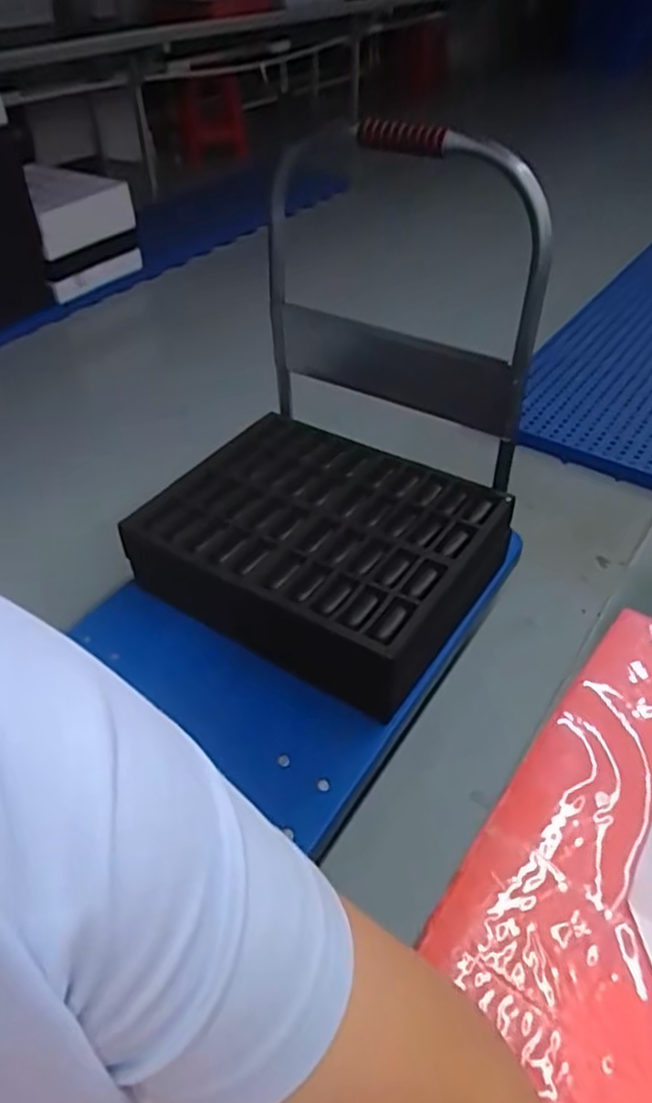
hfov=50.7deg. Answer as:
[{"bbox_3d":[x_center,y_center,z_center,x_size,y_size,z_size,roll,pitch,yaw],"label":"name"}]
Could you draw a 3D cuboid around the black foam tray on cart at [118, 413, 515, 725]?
[{"bbox_3d":[-0.018,-0.007,1.261,0.635,0.162,0.505,29,51,29],"label":"black foam tray on cart"}]

